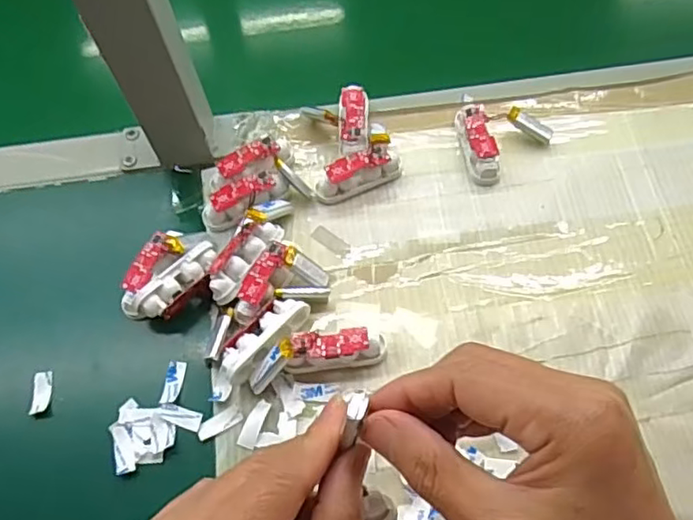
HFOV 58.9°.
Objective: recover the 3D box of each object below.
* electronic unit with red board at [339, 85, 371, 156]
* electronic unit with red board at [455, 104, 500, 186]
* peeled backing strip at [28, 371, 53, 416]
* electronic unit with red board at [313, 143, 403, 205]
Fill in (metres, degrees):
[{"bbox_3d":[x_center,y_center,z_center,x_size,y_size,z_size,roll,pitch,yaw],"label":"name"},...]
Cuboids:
[{"bbox_3d":[0.006,-0.096,0.439,0.022,0.023,0.060,-2,61,3],"label":"electronic unit with red board"},{"bbox_3d":[0.091,-0.081,0.426,0.020,0.021,0.057,-8,61,0],"label":"electronic unit with red board"},{"bbox_3d":[-0.184,0.080,0.369,0.011,0.004,0.026,-4,61,2],"label":"peeled backing strip"},{"bbox_3d":[0.007,-0.059,0.420,0.061,0.022,0.019,-23,62,-8],"label":"electronic unit with red board"}]

